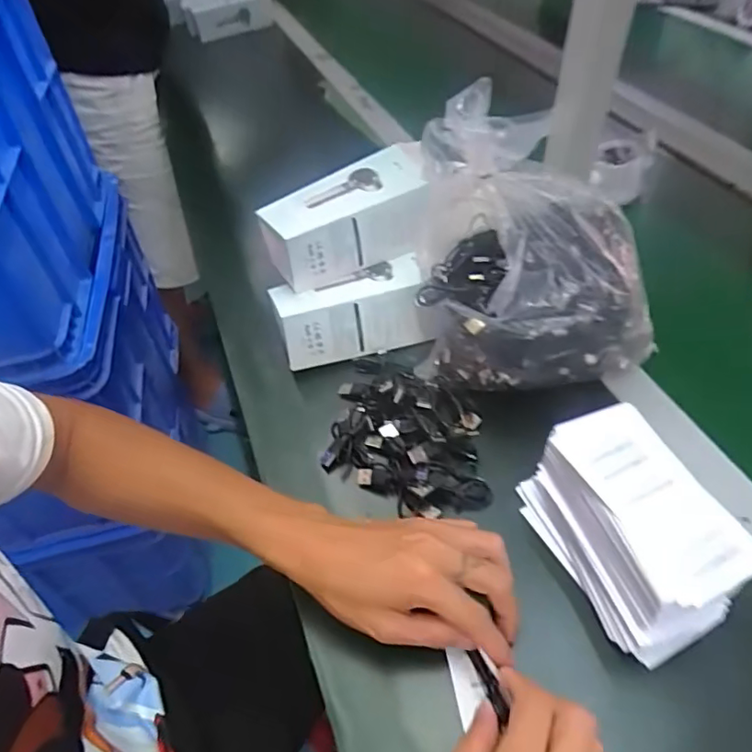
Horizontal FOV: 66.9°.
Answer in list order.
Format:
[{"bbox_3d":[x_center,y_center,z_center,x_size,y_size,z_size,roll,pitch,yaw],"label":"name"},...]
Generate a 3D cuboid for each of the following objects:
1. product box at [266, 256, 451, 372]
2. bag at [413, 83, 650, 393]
[{"bbox_3d":[-0.017,-0.061,0.538,0.151,0.057,0.070,-14,48,-10],"label":"product box"},{"bbox_3d":[0.131,-0.100,0.457,0.191,0.194,0.162,-7,47,-3],"label":"bag"}]

